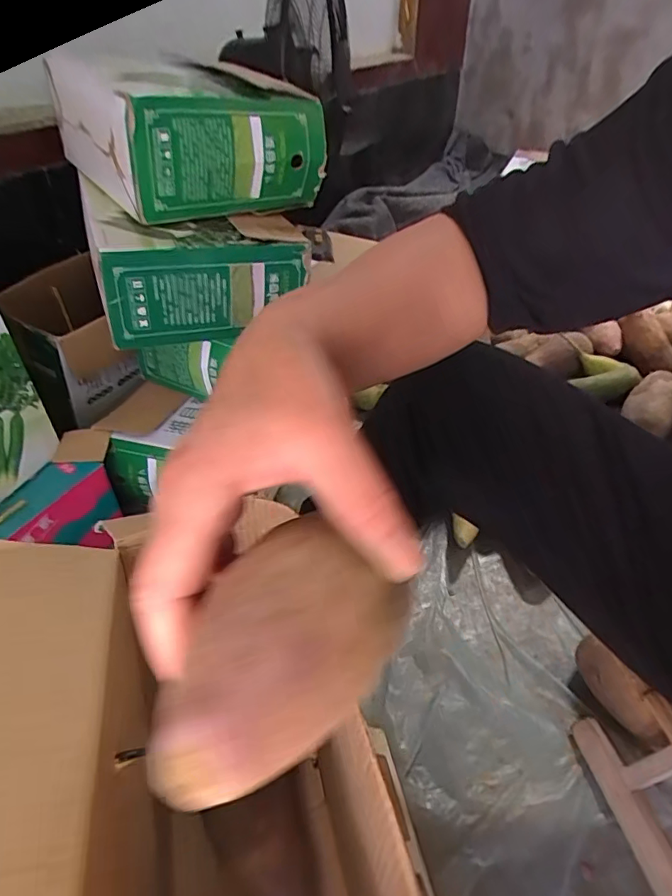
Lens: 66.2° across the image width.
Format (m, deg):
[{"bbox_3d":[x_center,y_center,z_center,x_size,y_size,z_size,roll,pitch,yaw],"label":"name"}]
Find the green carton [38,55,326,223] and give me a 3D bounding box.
[{"bbox_3d":[-0.204,-0.434,0.724,0.261,0.149,0.282,-24,47,-26],"label":"green carton"}]

